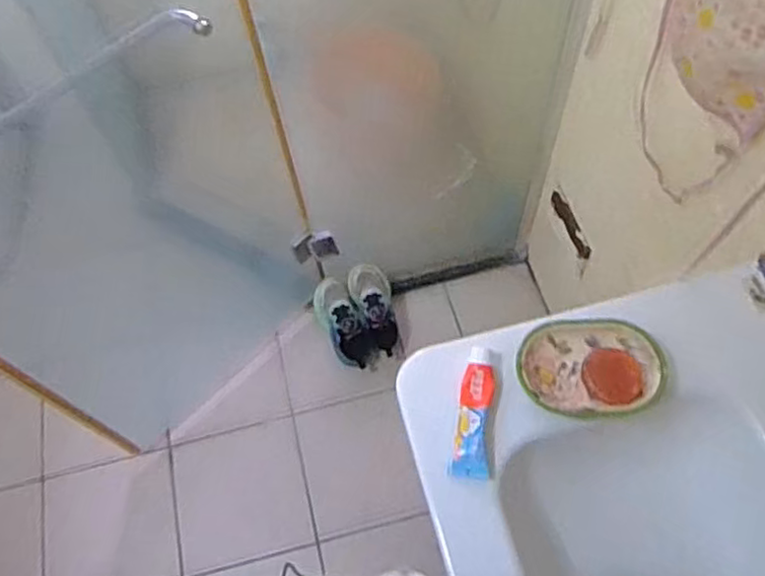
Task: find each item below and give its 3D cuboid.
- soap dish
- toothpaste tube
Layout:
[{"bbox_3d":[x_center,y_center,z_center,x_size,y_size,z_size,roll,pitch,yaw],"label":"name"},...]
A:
[{"bbox_3d":[0.224,0.085,0.704,0.149,0.027,0.109,7,63,7],"label":"soap dish"},{"bbox_3d":[0.097,0.131,0.698,0.038,0.021,0.135,5,63,6],"label":"toothpaste tube"}]

